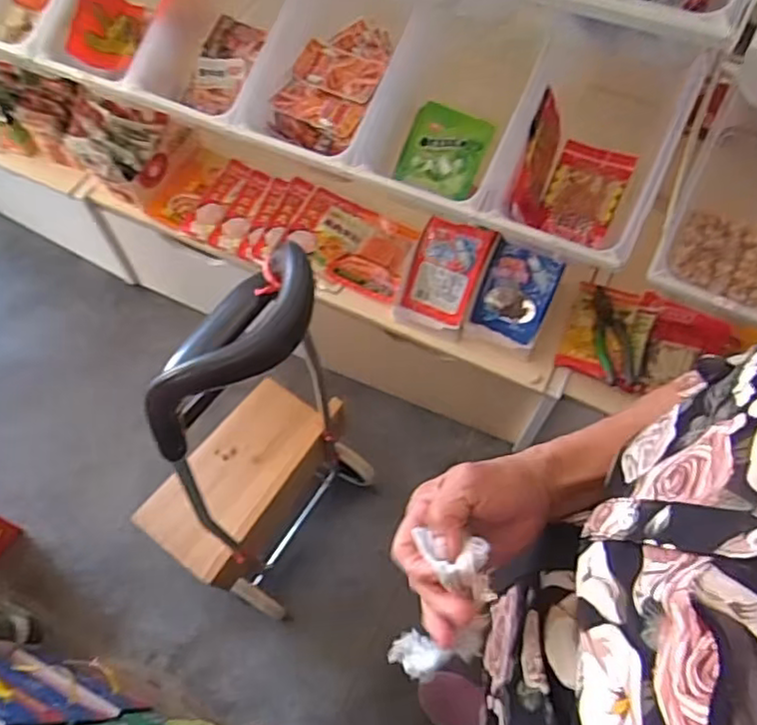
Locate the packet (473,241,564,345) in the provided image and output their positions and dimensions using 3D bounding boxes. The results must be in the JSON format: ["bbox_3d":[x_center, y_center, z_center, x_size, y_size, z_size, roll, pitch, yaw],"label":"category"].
[{"bbox_3d":[0.232,-0.117,1.062,0.113,0.012,0.144,23,102,8],"label":"packet"}]

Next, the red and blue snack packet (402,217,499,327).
[{"bbox_3d":[0.116,-0.158,1.083,0.119,0.014,0.166,21,102,11],"label":"red and blue snack packet"}]

